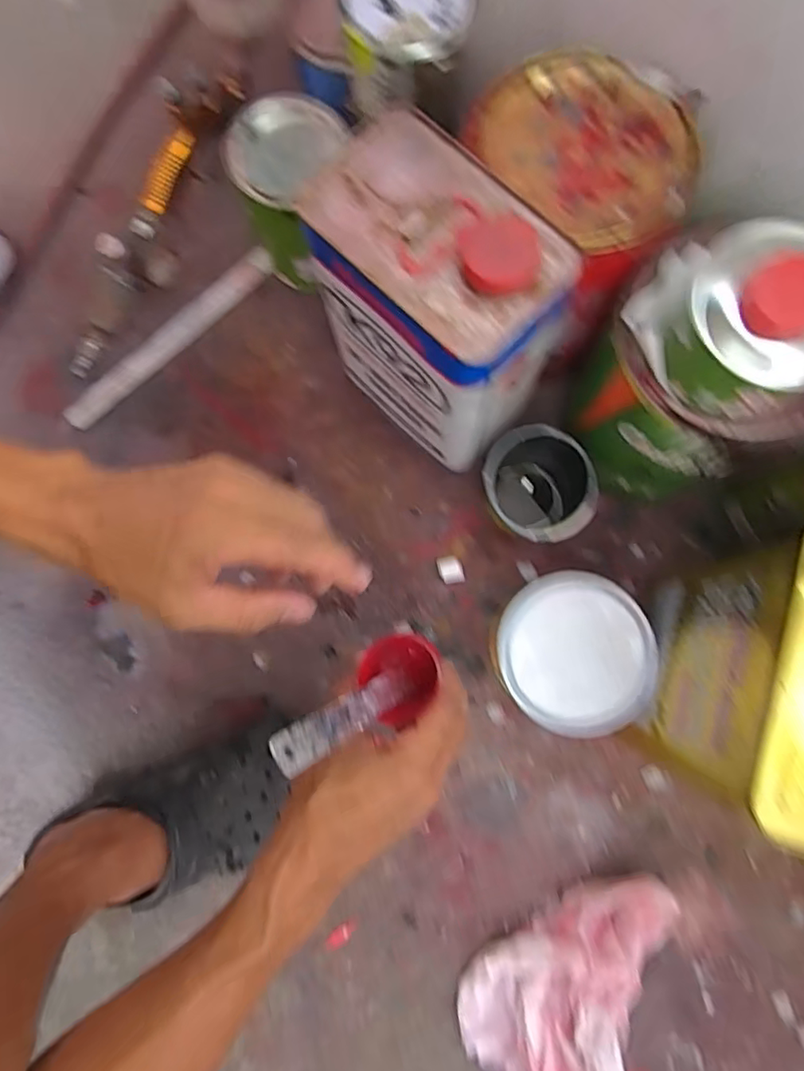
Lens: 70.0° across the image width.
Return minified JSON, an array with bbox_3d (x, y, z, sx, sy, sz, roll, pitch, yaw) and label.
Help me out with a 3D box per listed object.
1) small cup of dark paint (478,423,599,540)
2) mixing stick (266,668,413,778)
[{"bbox_3d":[0.128,-0.045,0.534,0.099,0.097,0.097,-1,80,3],"label":"small cup of dark paint"},{"bbox_3d":[-0.030,0.109,0.350,0.004,0.148,0.022,-31,78,23],"label":"mixing stick"}]

